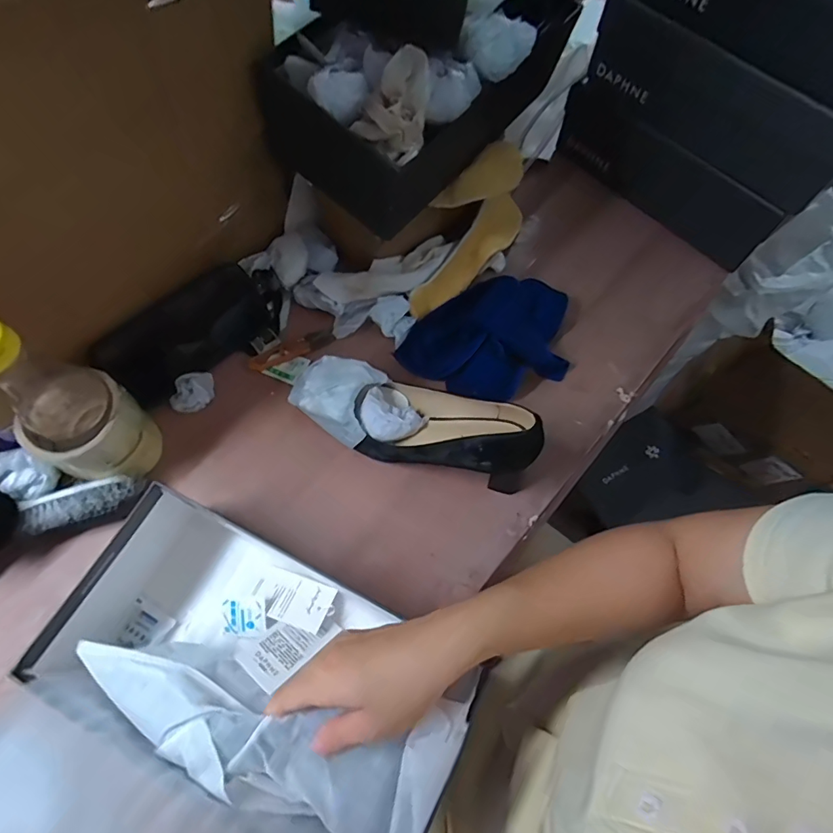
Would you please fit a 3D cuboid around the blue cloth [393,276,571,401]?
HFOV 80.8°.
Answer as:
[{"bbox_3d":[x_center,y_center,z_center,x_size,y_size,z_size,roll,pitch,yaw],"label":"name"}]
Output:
[{"bbox_3d":[0.078,-0.085,0.521,0.194,0.044,0.126,-8,67,-6],"label":"blue cloth"}]

